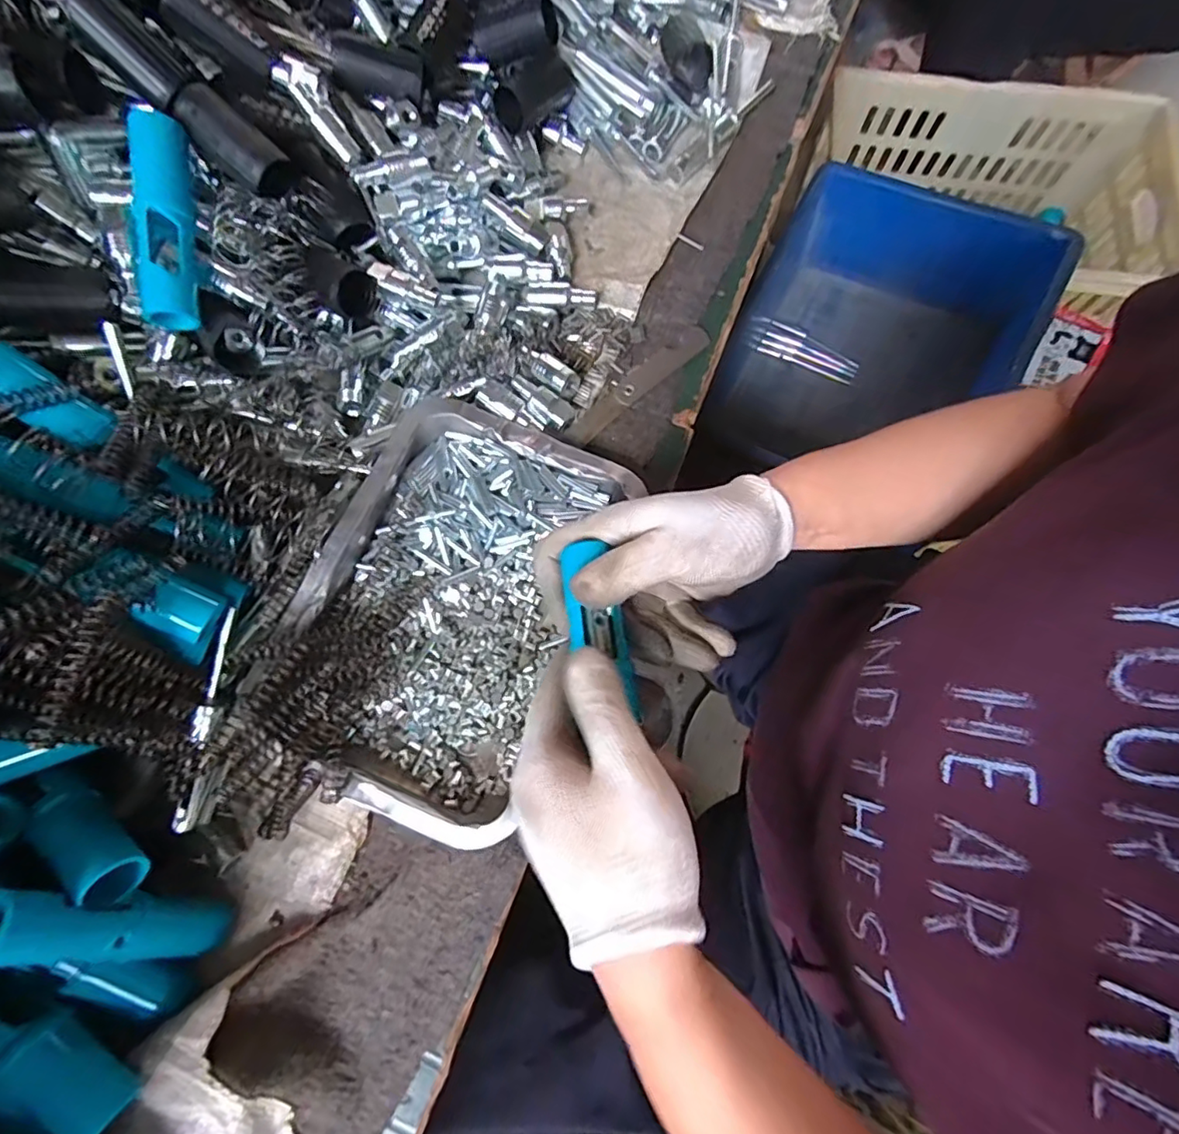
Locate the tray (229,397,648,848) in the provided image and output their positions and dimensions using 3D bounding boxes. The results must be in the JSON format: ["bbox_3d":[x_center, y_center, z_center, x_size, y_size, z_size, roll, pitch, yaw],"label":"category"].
[{"bbox_3d":[-0.084,0.022,0.371,0.182,0.034,0.262,18,76,4],"label":"tray"}]

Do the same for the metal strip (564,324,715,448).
[{"bbox_3d":[0.036,-0.139,0.433,0.136,0.004,0.023,-40,80,-11],"label":"metal strip"}]

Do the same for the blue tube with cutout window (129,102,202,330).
[{"bbox_3d":[-0.259,-0.216,0.350,0.029,0.024,0.134,-7,87,-2],"label":"blue tube with cutout window"}]

